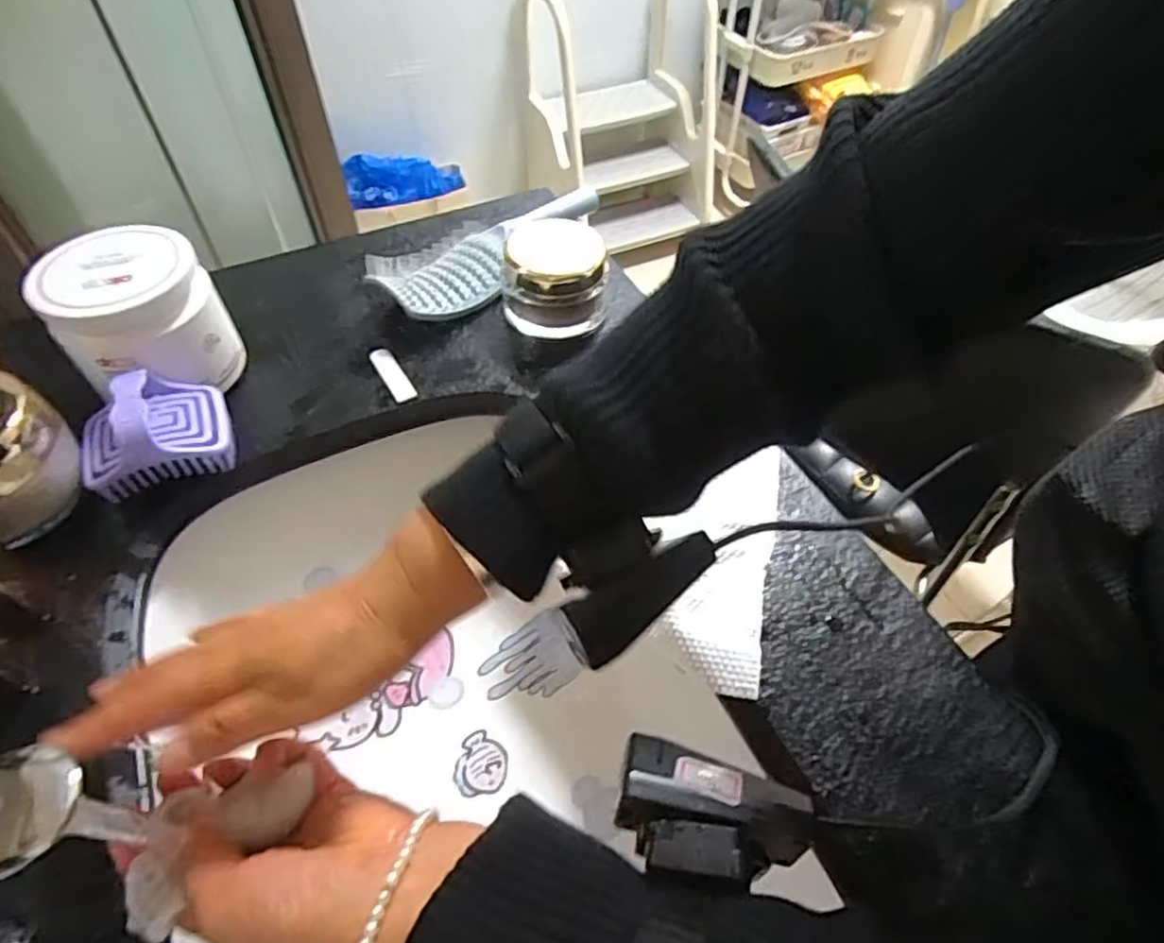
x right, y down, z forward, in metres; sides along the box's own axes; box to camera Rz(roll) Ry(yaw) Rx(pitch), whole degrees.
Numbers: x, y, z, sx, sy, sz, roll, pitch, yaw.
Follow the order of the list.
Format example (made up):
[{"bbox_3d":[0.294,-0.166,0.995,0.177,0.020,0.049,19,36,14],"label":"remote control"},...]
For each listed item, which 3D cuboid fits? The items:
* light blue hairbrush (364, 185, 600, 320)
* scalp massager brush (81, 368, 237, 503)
[{"bbox_3d":[-0.077,-0.211,0.611,0.069,0.048,0.246,31,57,21],"label":"light blue hairbrush"},{"bbox_3d":[-0.289,-0.031,0.452,0.086,0.054,0.069,-22,55,-17],"label":"scalp massager brush"}]

